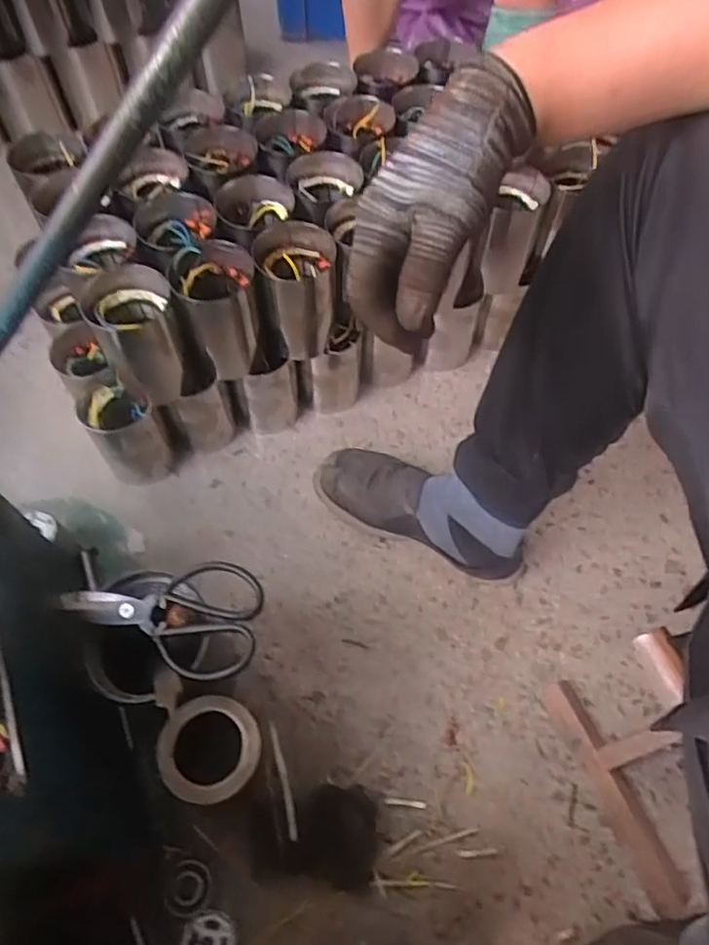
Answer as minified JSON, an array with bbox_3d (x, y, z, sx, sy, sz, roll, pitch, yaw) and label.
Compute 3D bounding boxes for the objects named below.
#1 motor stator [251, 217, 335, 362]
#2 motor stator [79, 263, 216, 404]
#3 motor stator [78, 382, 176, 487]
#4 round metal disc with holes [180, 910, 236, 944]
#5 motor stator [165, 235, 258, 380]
[{"bbox_3d":[-0.067,-0.219,0.766,0.088,0.120,0.100,-8,62,-4],"label":"motor stator"},{"bbox_3d":[-0.239,-0.157,0.735,0.105,0.145,0.094,-26,64,-13],"label":"motor stator"},{"bbox_3d":[-0.291,-0.052,0.815,0.083,0.125,0.088,0,60,0],"label":"motor stator"},{"bbox_3d":[-0.138,0.443,0.596,0.048,0.004,0.050,11,61,6],"label":"round metal disc with holes"},{"bbox_3d":[-0.158,-0.192,0.742,0.091,0.138,0.090,0,61,0],"label":"motor stator"}]

